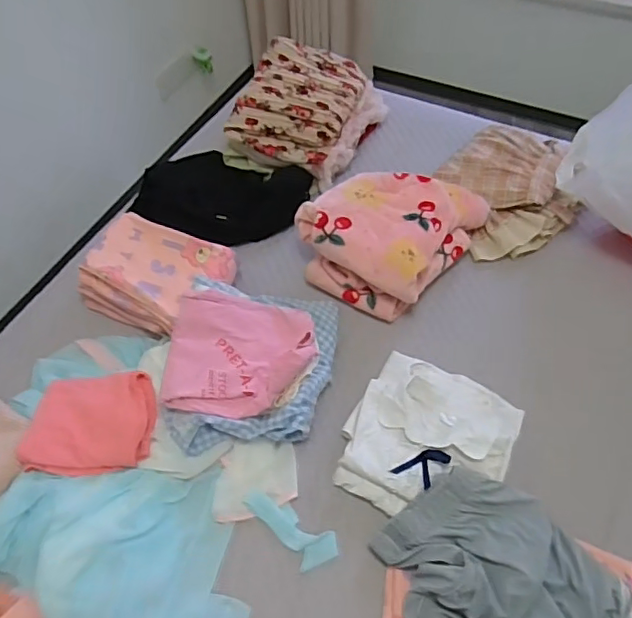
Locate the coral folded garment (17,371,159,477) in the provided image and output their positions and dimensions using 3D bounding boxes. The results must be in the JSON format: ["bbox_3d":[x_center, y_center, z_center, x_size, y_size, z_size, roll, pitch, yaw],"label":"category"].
[{"bbox_3d":[-0.361,0.183,0.903,0.203,0.046,0.163,-8,56,-2],"label":"coral folded garment"}]

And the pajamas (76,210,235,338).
[{"bbox_3d":[-0.303,-0.064,1.052,0.262,0.105,0.190,21,59,17],"label":"pajamas"}]

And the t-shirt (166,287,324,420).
[{"bbox_3d":[-0.121,0.072,0.916,0.237,0.077,0.203,2,56,5],"label":"t-shirt"}]

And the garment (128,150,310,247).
[{"bbox_3d":[-0.214,-0.244,1.209,0.360,0.043,0.234,20,59,16],"label":"garment"}]

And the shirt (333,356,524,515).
[{"bbox_3d":[0.176,0.201,0.884,0.246,0.062,0.259,24,60,18],"label":"shirt"}]

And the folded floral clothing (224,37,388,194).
[{"bbox_3d":[-0.026,-0.454,1.251,0.289,0.131,0.314,21,59,17],"label":"folded floral clothing"}]

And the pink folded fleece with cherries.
[{"bbox_3d":[0.140,-0.155,1.077,0.260,0.133,0.325,33,63,23],"label":"pink folded fleece with cherries"}]

